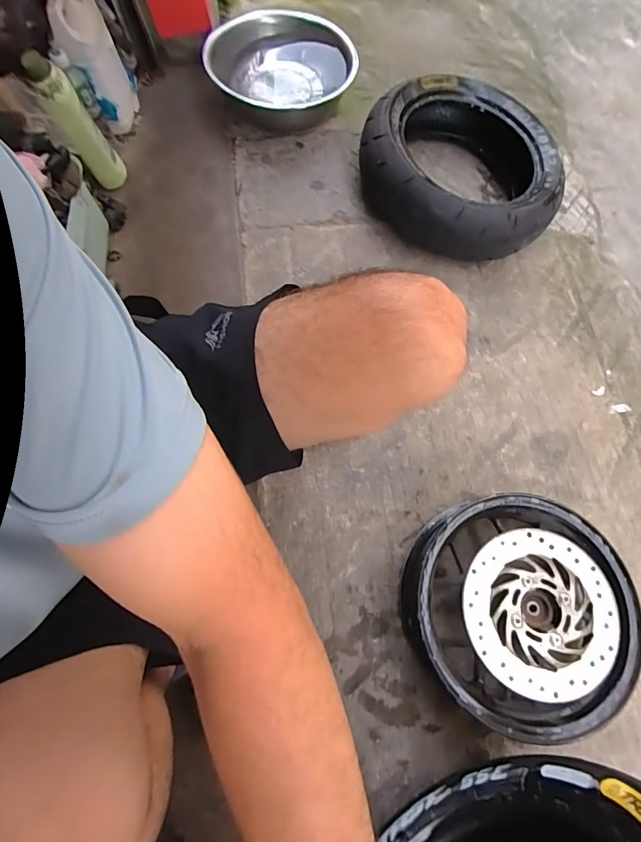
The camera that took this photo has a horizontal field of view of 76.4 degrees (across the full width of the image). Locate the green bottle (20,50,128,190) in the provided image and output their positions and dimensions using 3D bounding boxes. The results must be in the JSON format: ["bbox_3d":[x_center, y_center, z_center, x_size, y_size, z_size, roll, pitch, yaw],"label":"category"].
[{"bbox_3d":[-0.474,-0.582,0.820,0.069,0.270,0.073,-30,72,-6],"label":"green bottle"}]

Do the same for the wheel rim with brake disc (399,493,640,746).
[{"bbox_3d":[0.297,0.277,0.622,0.309,0.140,0.307,-1,72,4],"label":"wheel rim with brake disc"}]

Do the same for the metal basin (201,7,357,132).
[{"bbox_3d":[-0.091,-0.816,0.956,0.323,0.100,0.307,-1,72,4],"label":"metal basin"}]

